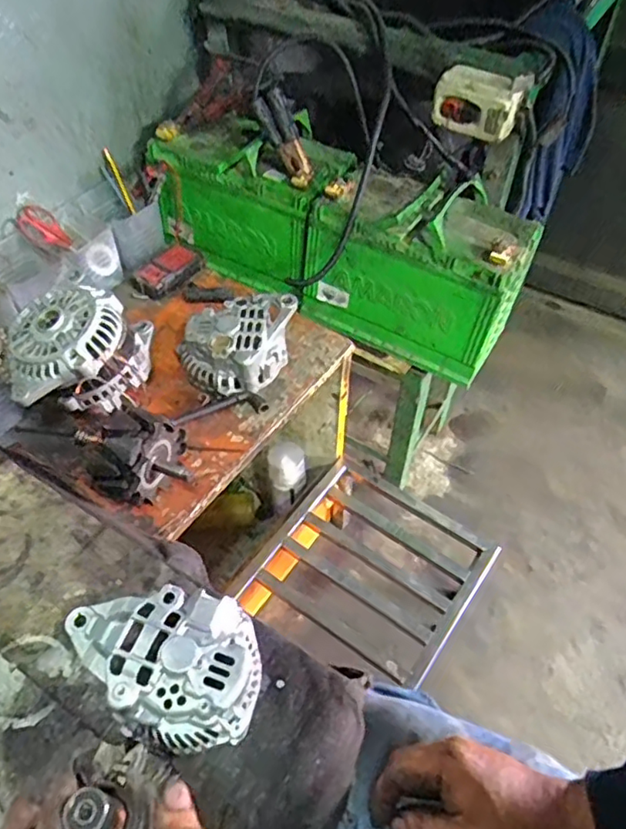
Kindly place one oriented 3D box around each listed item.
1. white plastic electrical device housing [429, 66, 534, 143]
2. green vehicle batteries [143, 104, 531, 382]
[{"bbox_3d":[0.211,-0.397,0.771,0.110,0.072,0.044,23,55,17],"label":"white plastic electrical device housing"},{"bbox_3d":[0.035,-0.283,0.955,0.580,0.208,0.184,26,56,19],"label":"green vehicle batteries"}]

